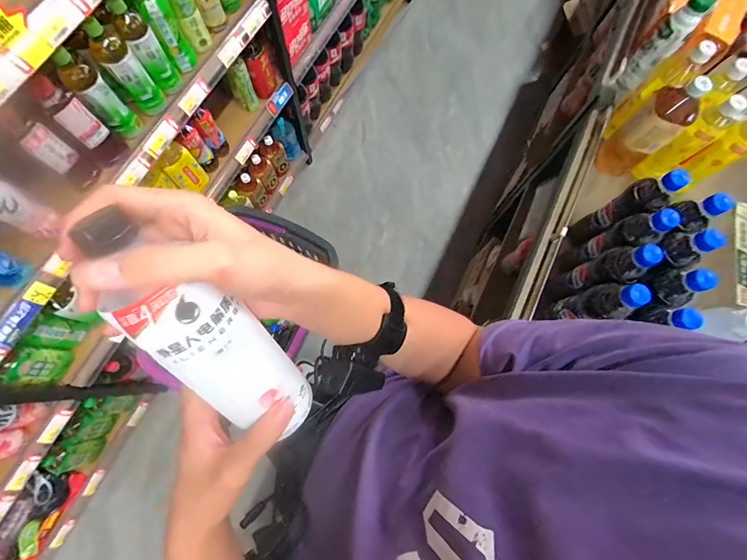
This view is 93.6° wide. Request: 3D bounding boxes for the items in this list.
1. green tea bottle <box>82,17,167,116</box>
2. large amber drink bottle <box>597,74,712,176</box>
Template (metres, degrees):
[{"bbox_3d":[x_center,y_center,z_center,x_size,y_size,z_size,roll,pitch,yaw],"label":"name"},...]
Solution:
[{"bbox_3d":[-0.526,-0.448,0.752,0.063,0.181,0.062,-41,79,-12],"label":"green tea bottle"},{"bbox_3d":[0.533,-0.289,0.691,0.087,0.238,0.080,-35,78,-10],"label":"large amber drink bottle"}]

